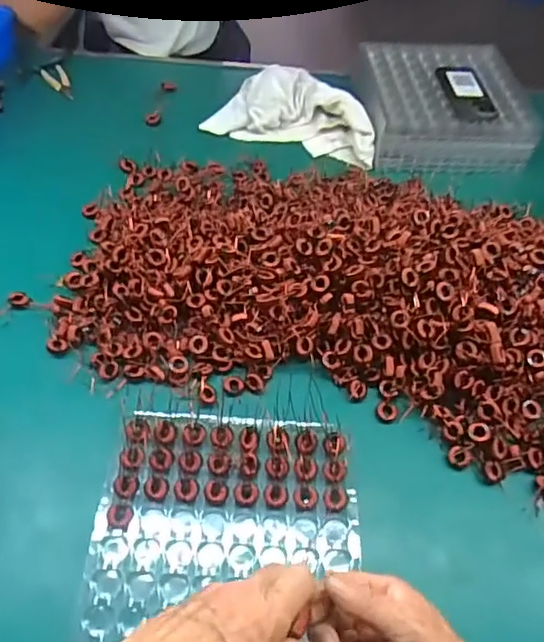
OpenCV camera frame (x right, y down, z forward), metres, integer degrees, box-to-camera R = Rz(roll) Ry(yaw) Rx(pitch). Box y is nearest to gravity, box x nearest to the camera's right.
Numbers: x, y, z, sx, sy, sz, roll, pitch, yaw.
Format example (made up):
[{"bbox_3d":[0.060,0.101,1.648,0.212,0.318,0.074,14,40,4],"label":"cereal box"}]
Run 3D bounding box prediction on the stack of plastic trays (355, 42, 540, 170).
[{"bbox_3d":[0.317,-0.422,1.072,0.306,0.088,0.318,3,53,-3],"label":"stack of plastic trays"}]

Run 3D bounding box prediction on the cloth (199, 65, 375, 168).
[{"bbox_3d":[0.050,-0.397,1.048,0.316,0.081,0.153,17,53,8],"label":"cloth"}]

